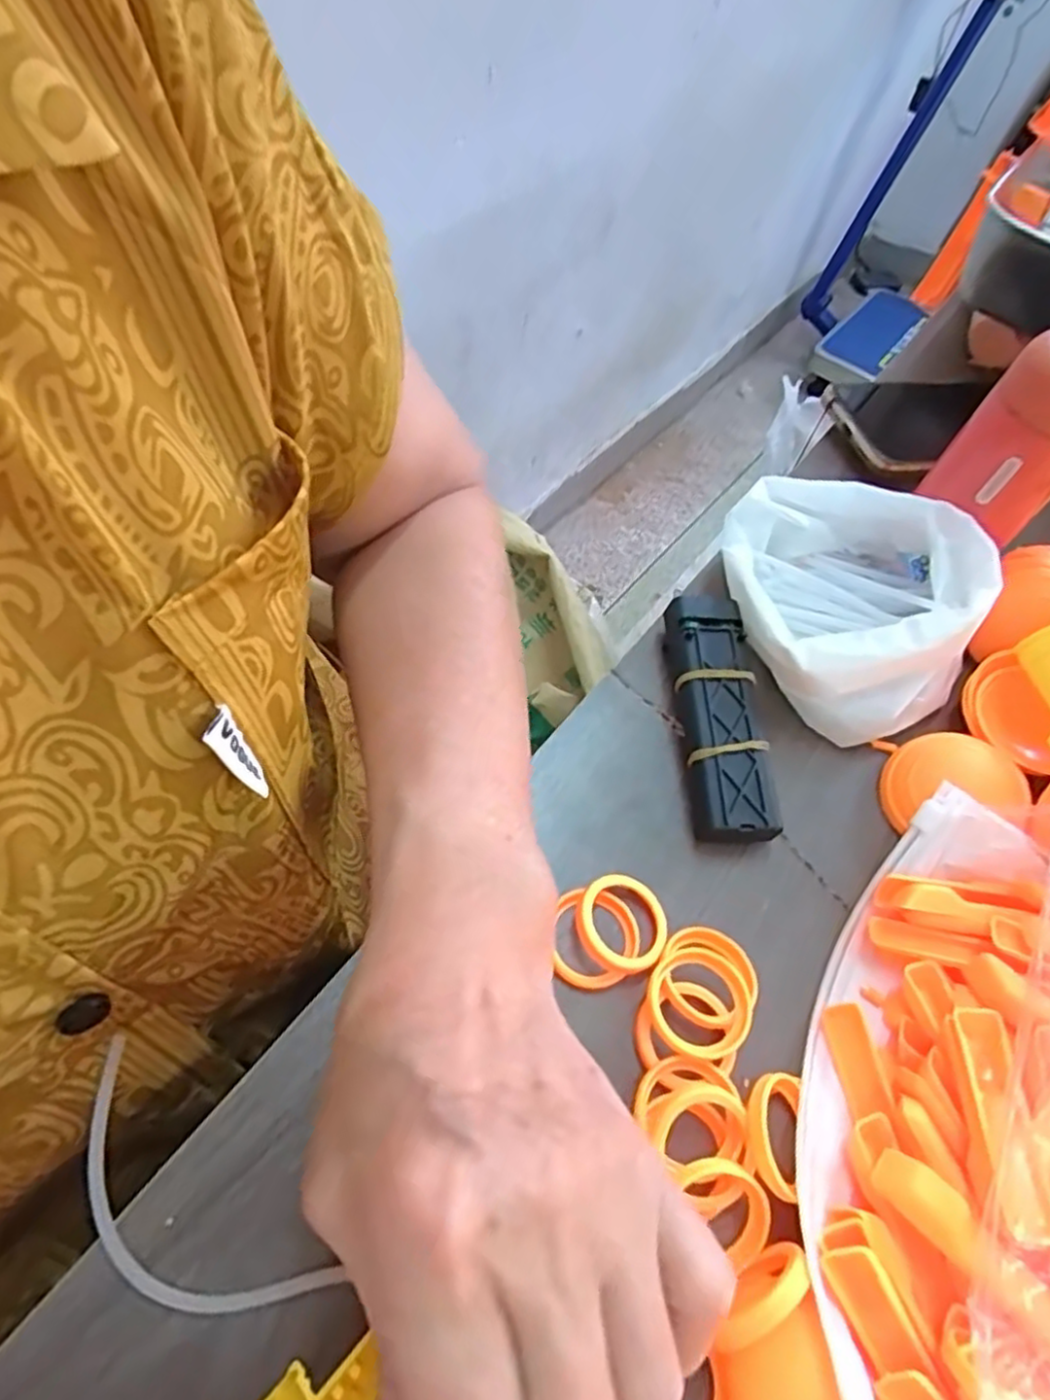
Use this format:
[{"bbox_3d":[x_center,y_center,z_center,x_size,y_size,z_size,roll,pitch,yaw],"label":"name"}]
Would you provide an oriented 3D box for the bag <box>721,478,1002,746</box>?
[{"bbox_3d":[0.144,-0.050,0.321,0.119,0.050,0.110,30,59,10],"label":"bag"}]

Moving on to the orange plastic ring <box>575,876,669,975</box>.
[{"bbox_3d":[0.035,0.081,0.257,0.033,0.009,0.034,2,55,-2],"label":"orange plastic ring"}]

